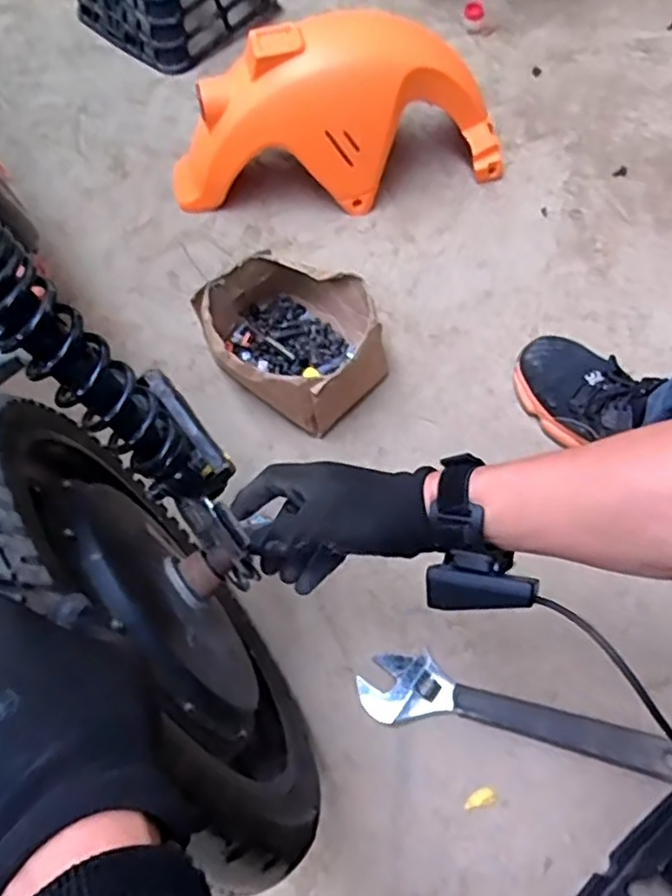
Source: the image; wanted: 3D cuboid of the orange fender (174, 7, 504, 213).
[{"bbox_3d":[-0.003,-0.431,0.885,0.453,0.195,0.130,-8,62,-1],"label":"orange fender"}]

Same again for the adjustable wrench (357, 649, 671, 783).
[{"bbox_3d":[0.167,0.243,0.613,0.286,0.022,0.062,9,63,8],"label":"adjustable wrench"}]

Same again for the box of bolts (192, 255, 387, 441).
[{"bbox_3d":[-0.045,-0.129,0.795,0.185,0.090,0.214,-38,66,-16],"label":"box of bolts"}]

